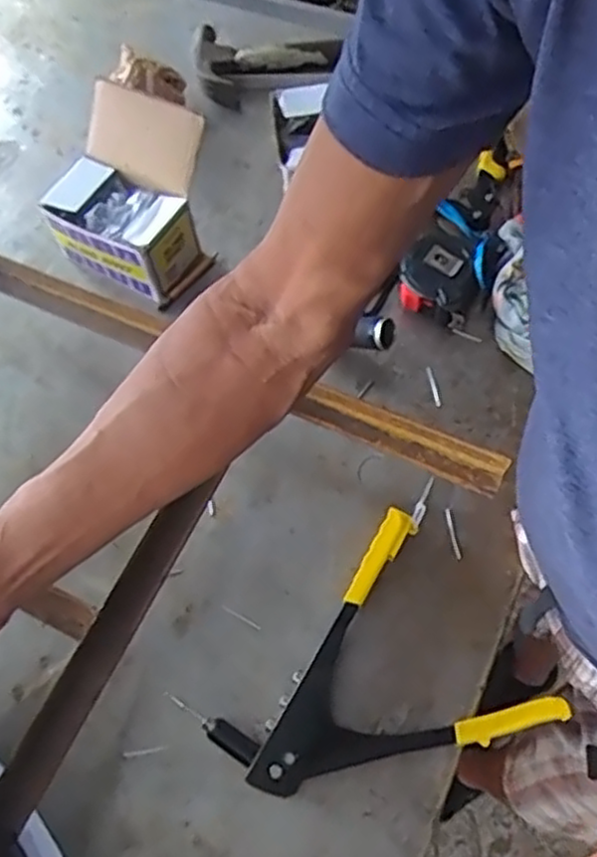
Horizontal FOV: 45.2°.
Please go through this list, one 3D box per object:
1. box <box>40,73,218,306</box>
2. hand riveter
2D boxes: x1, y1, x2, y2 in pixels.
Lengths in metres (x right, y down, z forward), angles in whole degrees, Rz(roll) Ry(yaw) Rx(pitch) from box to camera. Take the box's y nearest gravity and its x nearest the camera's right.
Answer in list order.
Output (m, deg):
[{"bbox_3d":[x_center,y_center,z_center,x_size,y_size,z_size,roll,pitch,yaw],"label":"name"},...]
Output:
[{"bbox_3d":[-0.168,-0.225,0.730,0.155,0.125,0.181,27,69,15],"label":"box"},{"bbox_3d":[0.051,0.203,0.550,0.225,0.034,0.190,-34,67,-12],"label":"hand riveter"}]

